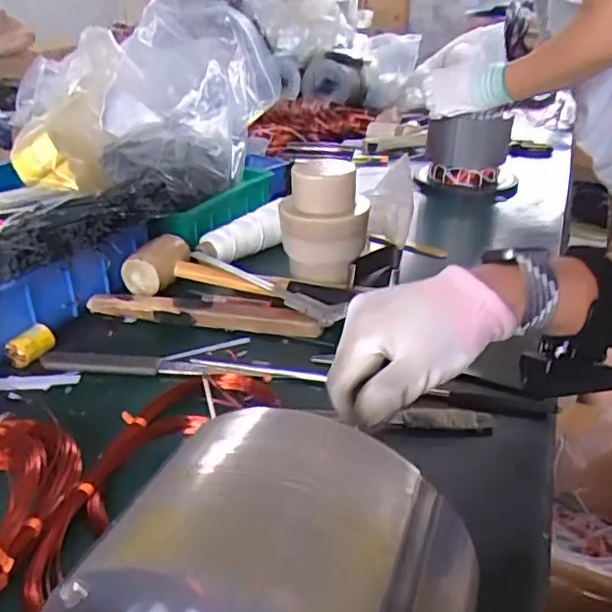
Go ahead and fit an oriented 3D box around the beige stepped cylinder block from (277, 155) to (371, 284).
[{"bbox_3d":[0.023,-0.109,0.776,0.106,0.135,0.086,9,29,14],"label":"beige stepped cylinder block"}]

